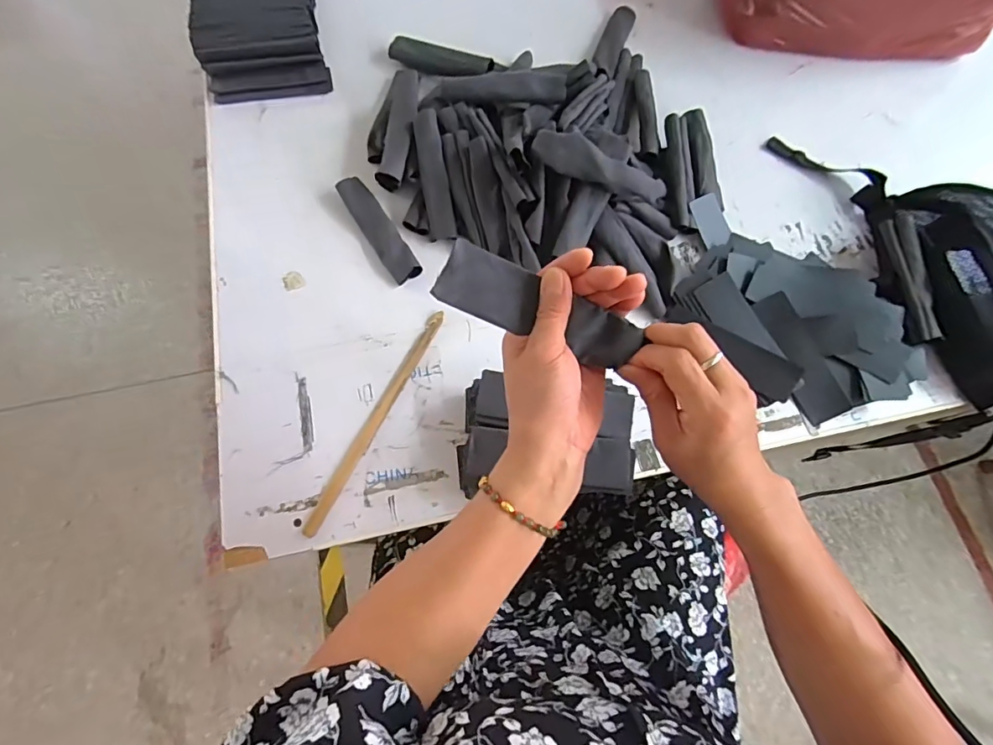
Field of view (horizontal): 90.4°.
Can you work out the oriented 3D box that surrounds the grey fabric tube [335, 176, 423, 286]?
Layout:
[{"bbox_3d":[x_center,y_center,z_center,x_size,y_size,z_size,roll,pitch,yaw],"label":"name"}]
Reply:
[{"bbox_3d":[-0.141,-0.171,0.589,0.034,0.022,0.149,-31,75,-12],"label":"grey fabric tube"}]

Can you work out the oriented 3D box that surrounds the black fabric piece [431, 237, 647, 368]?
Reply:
[{"bbox_3d":[0.029,-0.044,0.334,0.136,0.017,0.041,22,71,-3],"label":"black fabric piece"}]

